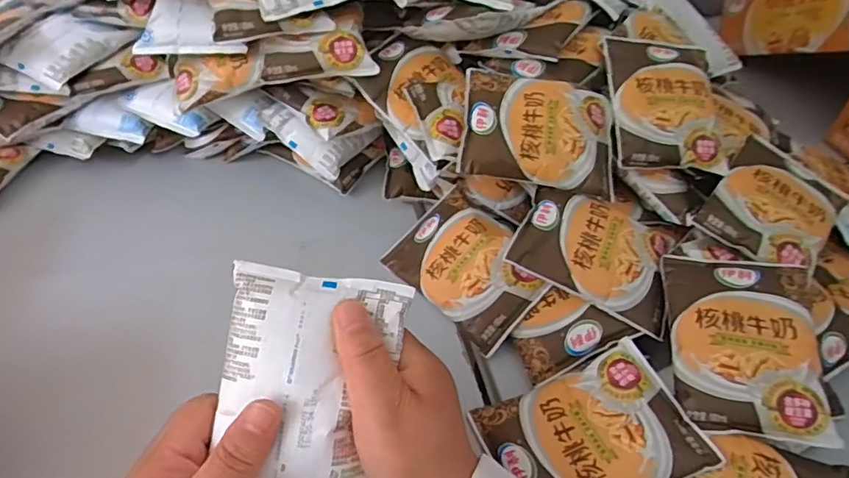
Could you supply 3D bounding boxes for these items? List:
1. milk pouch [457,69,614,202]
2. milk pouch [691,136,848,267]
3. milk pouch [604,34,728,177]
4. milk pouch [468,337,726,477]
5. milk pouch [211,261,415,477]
[{"bbox_3d":[0.095,-0.089,0.443,0.125,0.020,0.093,10,72,-5],"label":"milk pouch"},{"bbox_3d":[0.283,-0.025,0.445,0.090,0.018,0.113,40,64,17],"label":"milk pouch"},{"bbox_3d":[0.207,-0.120,0.469,0.095,0.018,0.124,2,70,-5],"label":"milk pouch"},{"bbox_3d":[0.110,0.129,0.362,0.122,0.019,0.093,-24,43,-6],"label":"milk pouch"},{"bbox_3d":[-0.062,0.081,0.293,0.092,0.023,0.123,9,78,-7],"label":"milk pouch"}]

